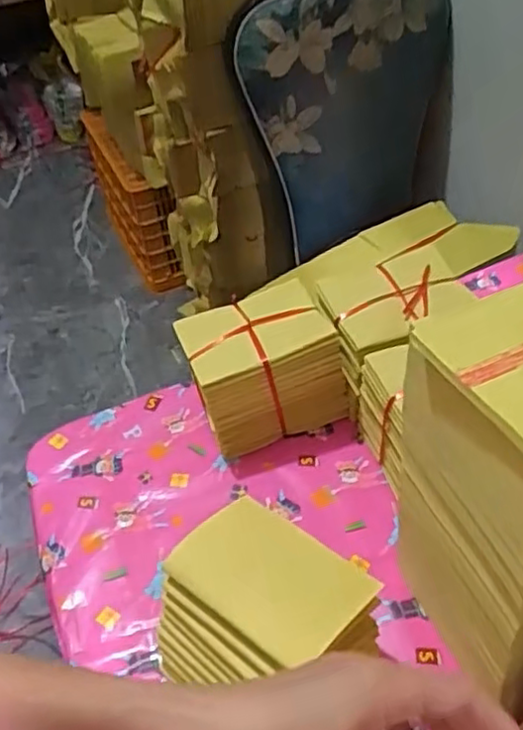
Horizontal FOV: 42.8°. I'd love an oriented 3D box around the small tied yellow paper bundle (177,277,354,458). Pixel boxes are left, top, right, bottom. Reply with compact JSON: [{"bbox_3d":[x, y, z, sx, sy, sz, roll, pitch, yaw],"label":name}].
[{"bbox_3d":[-0.001,0.005,0.793,0.161,0.150,0.127,-18,47,-13],"label":"small tied yellow paper bundle"}]

